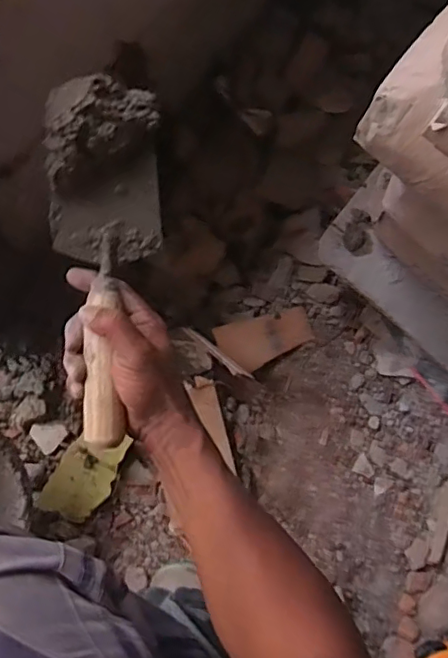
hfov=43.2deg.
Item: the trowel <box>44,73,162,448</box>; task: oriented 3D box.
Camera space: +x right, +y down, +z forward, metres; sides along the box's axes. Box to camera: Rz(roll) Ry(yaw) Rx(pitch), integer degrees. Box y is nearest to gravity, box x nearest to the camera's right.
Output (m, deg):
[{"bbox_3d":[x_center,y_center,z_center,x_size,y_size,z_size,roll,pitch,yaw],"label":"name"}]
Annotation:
[{"bbox_3d":[-0.103,-0.055,0.479,0.090,0.060,0.288,1,90,-1],"label":"trowel"}]

